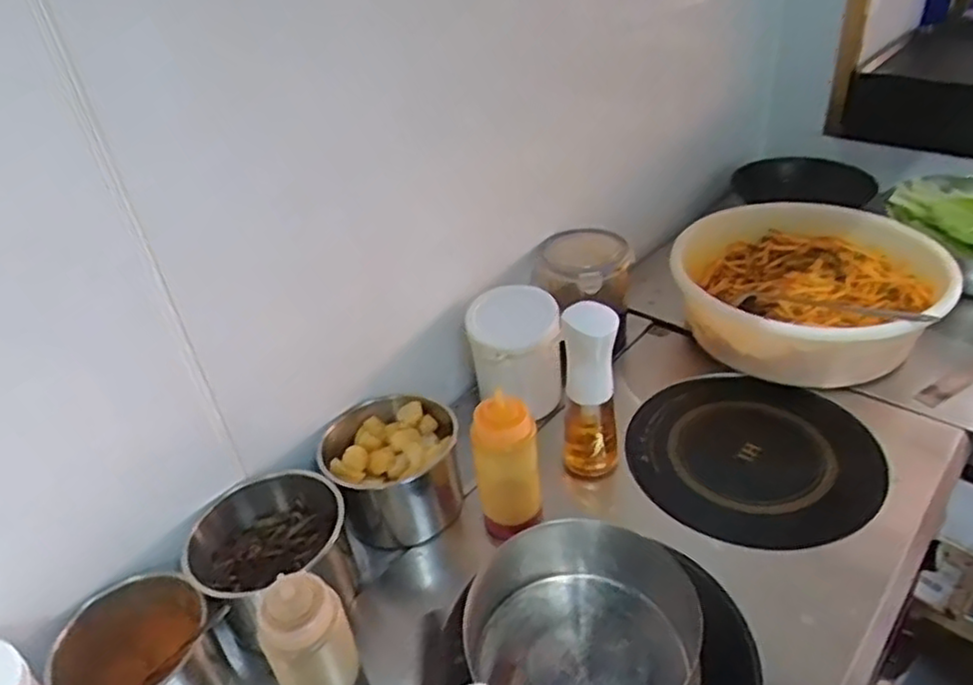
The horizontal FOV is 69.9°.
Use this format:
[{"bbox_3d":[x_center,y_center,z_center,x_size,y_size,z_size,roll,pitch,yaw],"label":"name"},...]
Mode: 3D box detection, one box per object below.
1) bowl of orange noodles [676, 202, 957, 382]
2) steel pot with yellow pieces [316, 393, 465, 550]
[{"bbox_3d":[0.470,-0.082,1.071,0.394,0.149,0.424,-4,36,3],"label":"bowl of orange noodles"},{"bbox_3d":[-0.110,0.155,0.842,0.149,0.135,0.143,-4,36,3],"label":"steel pot with yellow pieces"}]

